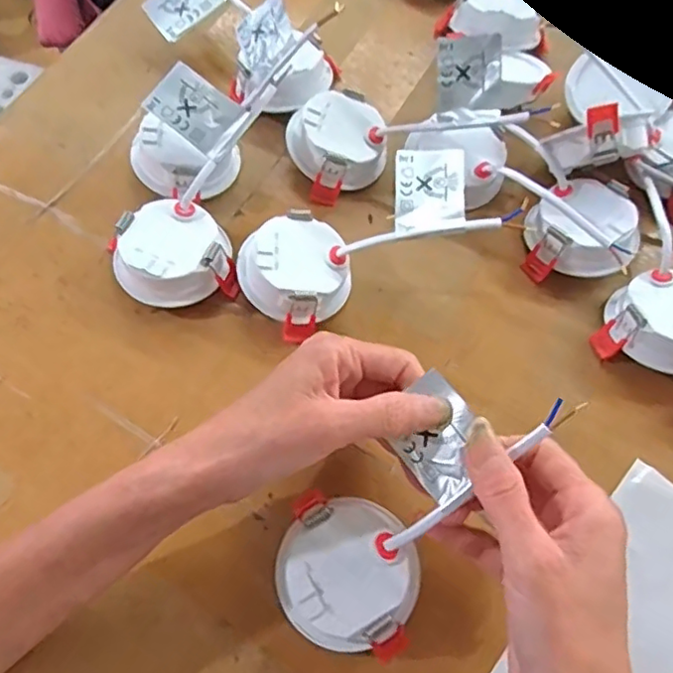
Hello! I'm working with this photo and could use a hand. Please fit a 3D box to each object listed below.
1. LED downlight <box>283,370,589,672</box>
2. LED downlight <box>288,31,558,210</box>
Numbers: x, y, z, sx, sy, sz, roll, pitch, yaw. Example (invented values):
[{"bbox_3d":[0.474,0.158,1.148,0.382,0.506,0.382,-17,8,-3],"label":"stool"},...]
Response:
[{"bbox_3d":[0.036,0.079,0.294,0.081,0.042,0.154,41,100,16],"label":"LED downlight"},{"bbox_3d":[0.046,-0.147,0.404,0.160,0.044,0.071,-18,64,14],"label":"LED downlight"}]

